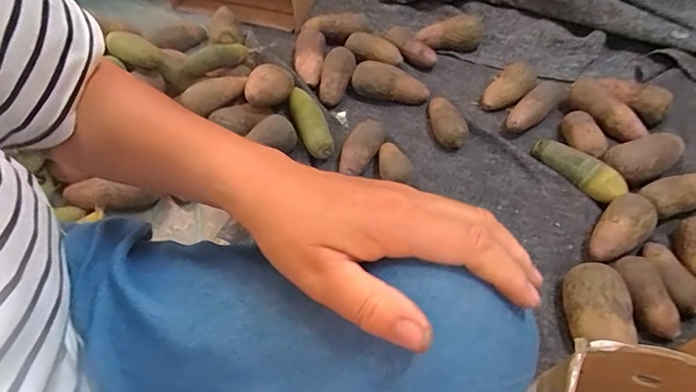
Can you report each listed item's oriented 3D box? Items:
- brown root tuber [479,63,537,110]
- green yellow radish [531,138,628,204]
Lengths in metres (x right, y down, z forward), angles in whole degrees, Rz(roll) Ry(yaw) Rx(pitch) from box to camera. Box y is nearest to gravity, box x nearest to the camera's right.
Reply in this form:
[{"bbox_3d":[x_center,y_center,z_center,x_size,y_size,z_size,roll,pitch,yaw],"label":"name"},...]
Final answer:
[{"bbox_3d":[0.357,-0.243,1.003,0.083,0.054,0.144,29,58,19],"label":"brown root tuber"},{"bbox_3d":[0.433,-0.053,0.869,0.054,0.051,0.178,-31,59,-22],"label":"green yellow radish"}]

